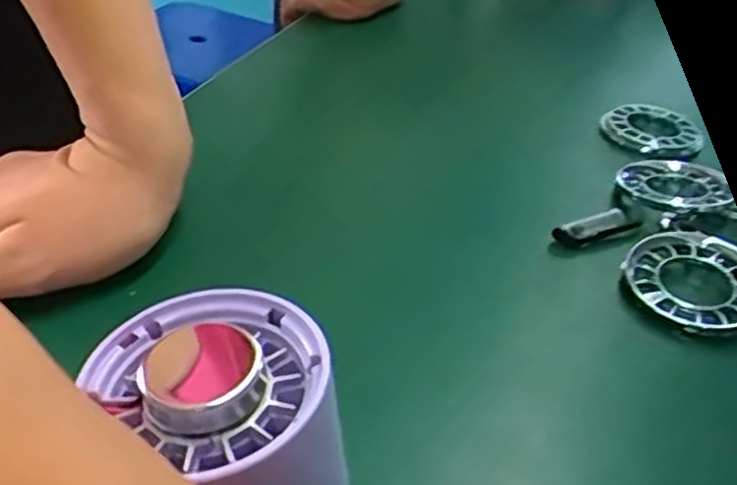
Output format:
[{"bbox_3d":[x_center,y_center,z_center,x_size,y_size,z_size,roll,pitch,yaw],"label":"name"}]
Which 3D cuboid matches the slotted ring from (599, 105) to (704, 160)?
[{"bbox_3d":[0.181,-0.071,0.483,0.052,0.010,0.060,-26,47,-36],"label":"slotted ring"}]

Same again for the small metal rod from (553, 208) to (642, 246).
[{"bbox_3d":[0.114,-0.008,0.373,0.052,0.014,0.011,-14,41,-25],"label":"small metal rod"}]

